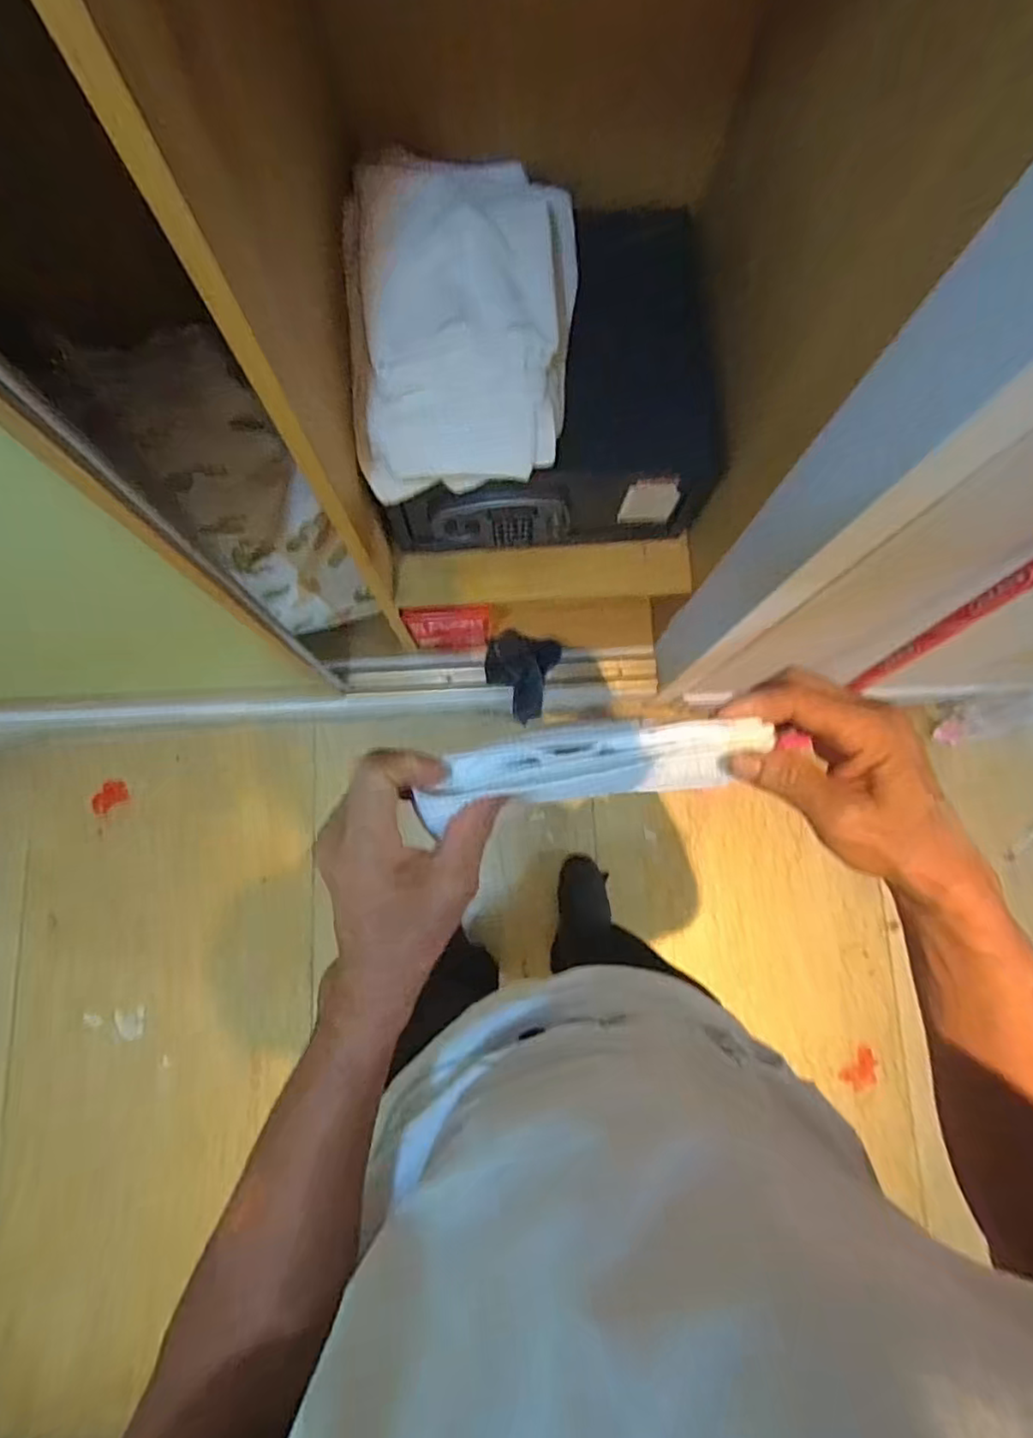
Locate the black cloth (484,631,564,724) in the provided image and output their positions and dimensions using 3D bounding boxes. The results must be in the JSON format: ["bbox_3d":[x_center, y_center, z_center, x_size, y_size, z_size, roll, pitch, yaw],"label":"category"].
[{"bbox_3d":[0.001,-0.082,1.201,0.131,0.051,0.162,18,103,-3],"label":"black cloth"}]

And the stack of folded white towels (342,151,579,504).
[{"bbox_3d":[-0.063,-0.447,0.711,0.249,0.154,0.363,5,79,0],"label":"stack of folded white towels"}]

